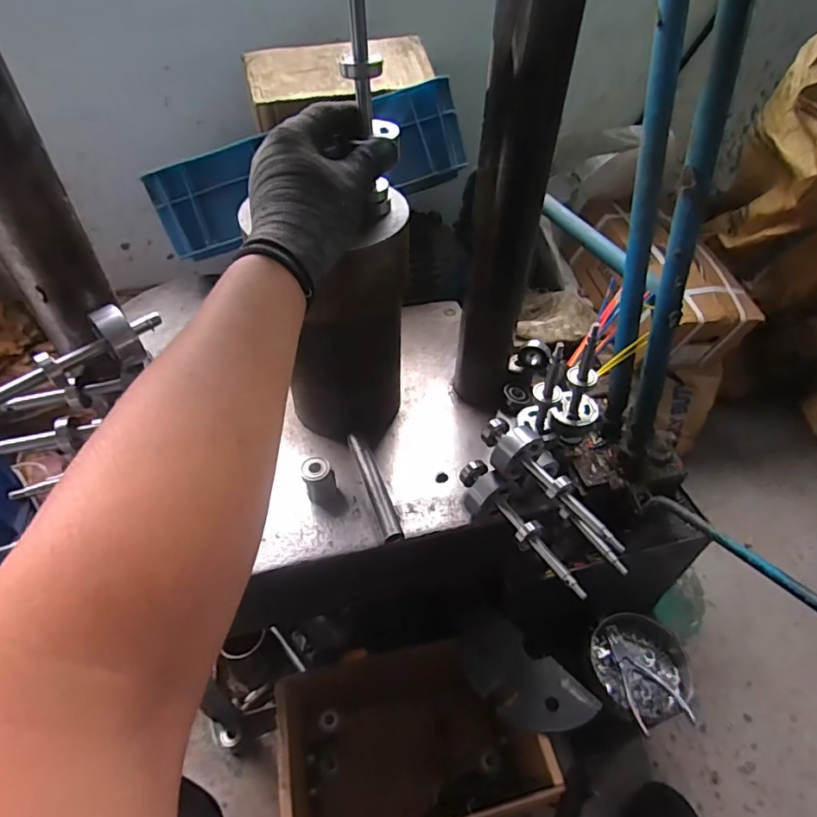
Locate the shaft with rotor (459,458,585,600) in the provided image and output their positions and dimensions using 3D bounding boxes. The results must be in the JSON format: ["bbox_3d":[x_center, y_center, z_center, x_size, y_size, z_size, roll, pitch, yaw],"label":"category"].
[{"bbox_3d":[0.103,0.113,0.495,0.045,0.040,0.167,-23,51,-22],"label":"shaft with rotor"}]

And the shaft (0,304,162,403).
[{"bbox_3d":[-0.275,-0.042,0.408,0.154,0.035,0.032,-27,53,-24],"label":"shaft"}]

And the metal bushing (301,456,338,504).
[{"bbox_3d":[-0.092,0.073,0.537,0.032,0.043,0.032,-12,48,-12],"label":"metal bushing"}]

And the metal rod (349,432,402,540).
[{"bbox_3d":[-0.036,0.079,0.547,0.020,0.014,0.135,-14,48,-14],"label":"metal rod"}]

